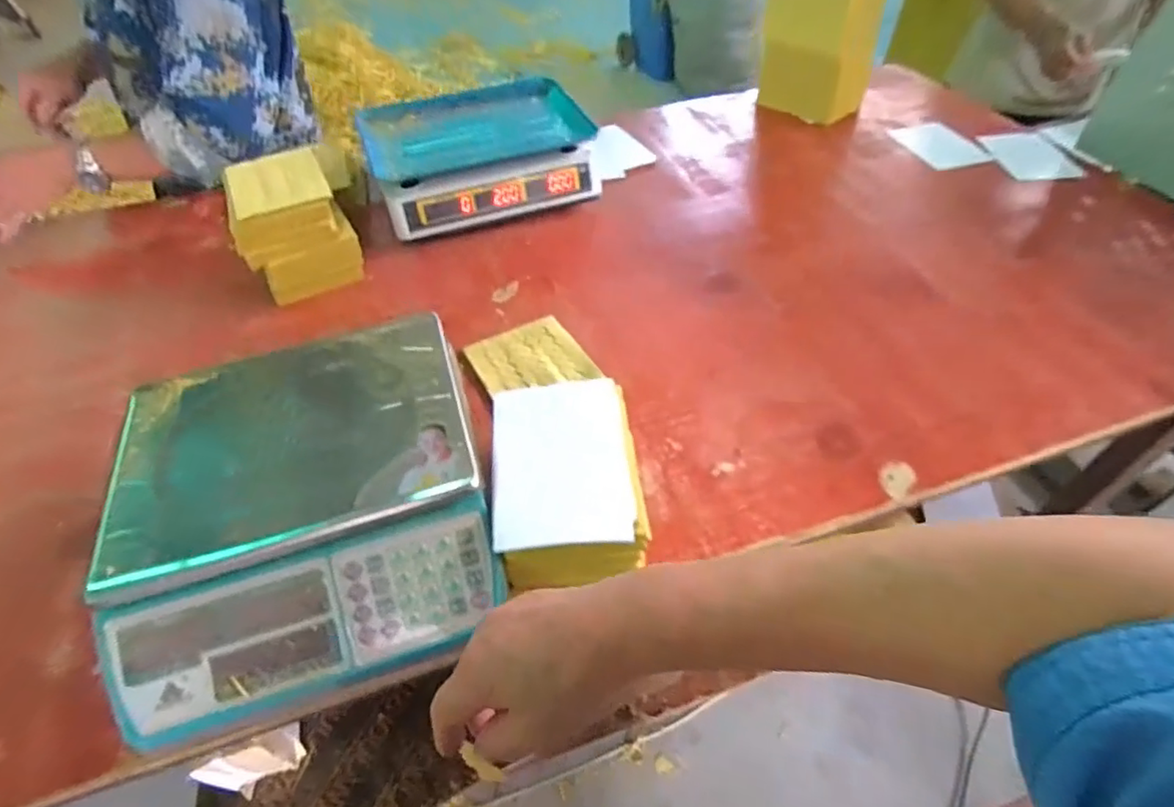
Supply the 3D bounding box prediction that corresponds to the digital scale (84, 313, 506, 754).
[{"bbox_3d":[-0.254,0.092,0.516,0.319,0.110,0.318,-15,52,-10],"label":"digital scale"}]

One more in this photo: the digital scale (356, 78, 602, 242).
[{"bbox_3d":[-0.169,-0.386,0.913,0.328,0.103,0.256,-17,52,-11],"label":"digital scale"}]

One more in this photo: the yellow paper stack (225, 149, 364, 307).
[{"bbox_3d":[-0.402,-0.238,0.792,0.134,0.120,0.163,-27,54,-18],"label":"yellow paper stack"}]

